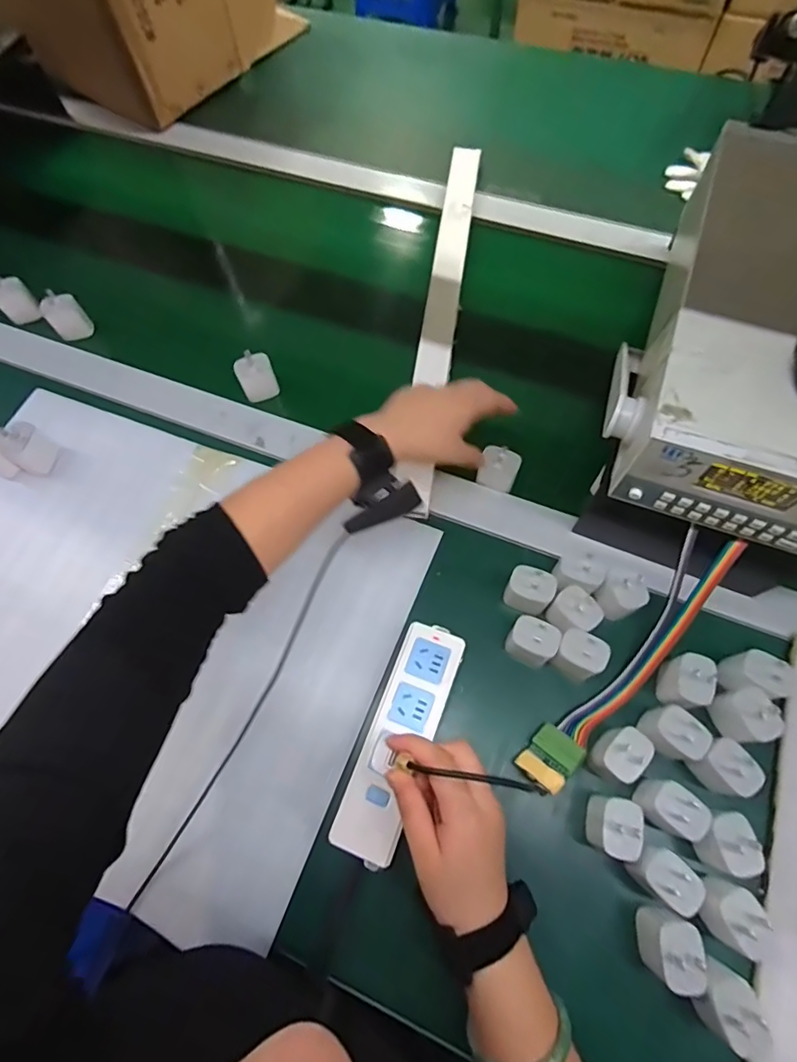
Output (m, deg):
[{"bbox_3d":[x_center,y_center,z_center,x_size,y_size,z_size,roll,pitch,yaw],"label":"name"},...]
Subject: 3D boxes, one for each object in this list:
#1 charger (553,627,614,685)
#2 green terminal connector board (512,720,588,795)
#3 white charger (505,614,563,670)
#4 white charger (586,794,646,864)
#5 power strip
[{"bbox_3d":[0.160,0.110,0.460,0.040,0.052,0.031,24,70,12],"label":"charger"},{"bbox_3d":[0.129,0.192,0.441,0.048,0.008,0.042,-43,42,-18],"label":"green terminal connector board"},{"bbox_3d":[0.121,0.101,0.470,0.042,0.055,0.031,27,71,13],"label":"white charger"},{"bbox_3d":[0.171,0.234,0.412,0.027,0.062,0.041,11,68,7],"label":"white charger"},{"bbox_3d":[0.002,0.177,0.451,0.054,0.027,0.191,21,69,10],"label":"power strip"}]

